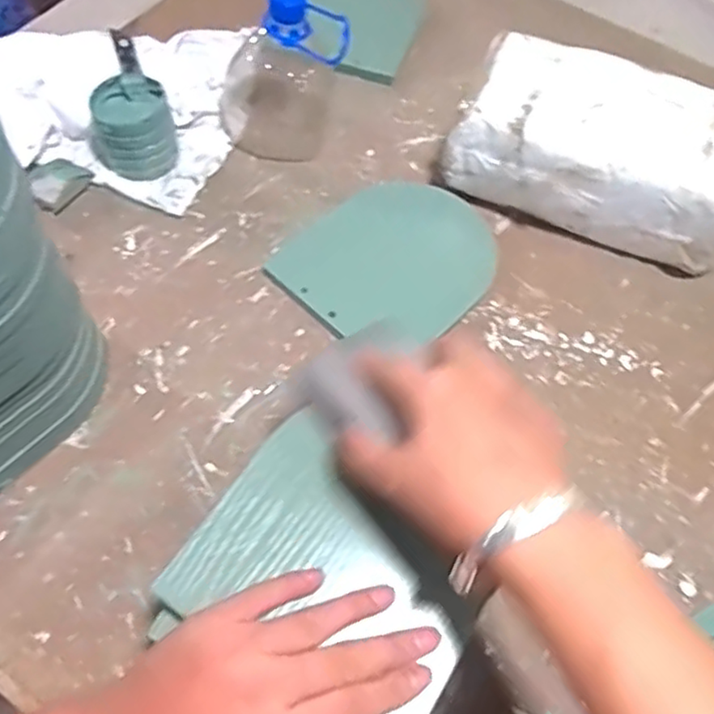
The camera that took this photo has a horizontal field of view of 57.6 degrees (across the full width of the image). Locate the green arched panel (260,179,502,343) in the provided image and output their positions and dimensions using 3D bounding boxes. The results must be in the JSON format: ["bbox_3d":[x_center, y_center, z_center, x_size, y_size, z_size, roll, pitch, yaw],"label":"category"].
[{"bbox_3d":[0.034,-0.081,0.545,0.178,0.011,0.139,-40,77,-22],"label":"green arched panel"}]

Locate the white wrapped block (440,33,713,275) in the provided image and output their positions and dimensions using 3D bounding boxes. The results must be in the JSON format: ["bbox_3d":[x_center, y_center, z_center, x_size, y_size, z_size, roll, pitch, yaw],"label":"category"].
[{"bbox_3d":[0.209,-0.168,0.556,0.244,0.112,0.112,19,62,8],"label":"white wrapped block"}]

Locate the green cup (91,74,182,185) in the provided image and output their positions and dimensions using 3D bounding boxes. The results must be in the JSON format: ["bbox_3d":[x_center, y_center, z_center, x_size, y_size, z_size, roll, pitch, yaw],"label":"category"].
[{"bbox_3d":[-0.195,-0.201,0.569,0.066,0.064,0.059,-16,63,-12],"label":"green cup"}]

